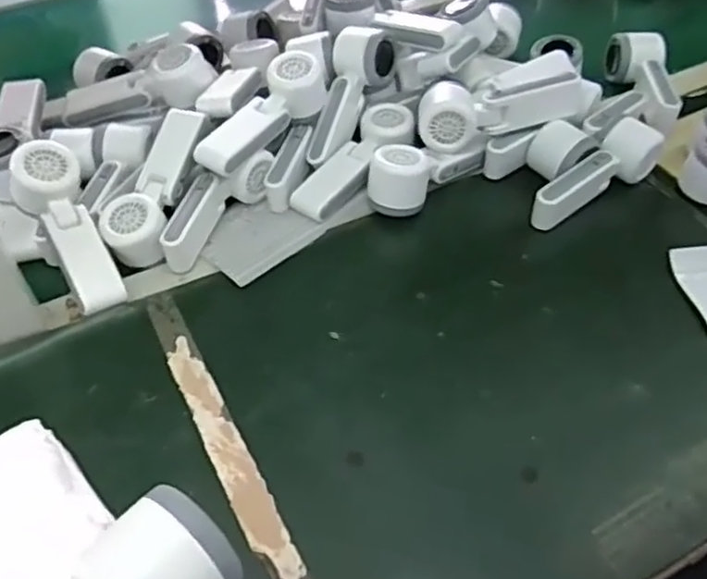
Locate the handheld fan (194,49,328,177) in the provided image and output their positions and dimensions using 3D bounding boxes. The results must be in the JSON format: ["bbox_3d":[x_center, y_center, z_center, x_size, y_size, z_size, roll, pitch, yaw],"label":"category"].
[{"bbox_3d":[-0.088,-0.177,0.680,0.056,0.050,0.163,24,53,21],"label":"handheld fan"}]

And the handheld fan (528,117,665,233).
[{"bbox_3d":[0.244,-0.112,0.680,0.147,0.051,0.047,-35,56,-26],"label":"handheld fan"}]

